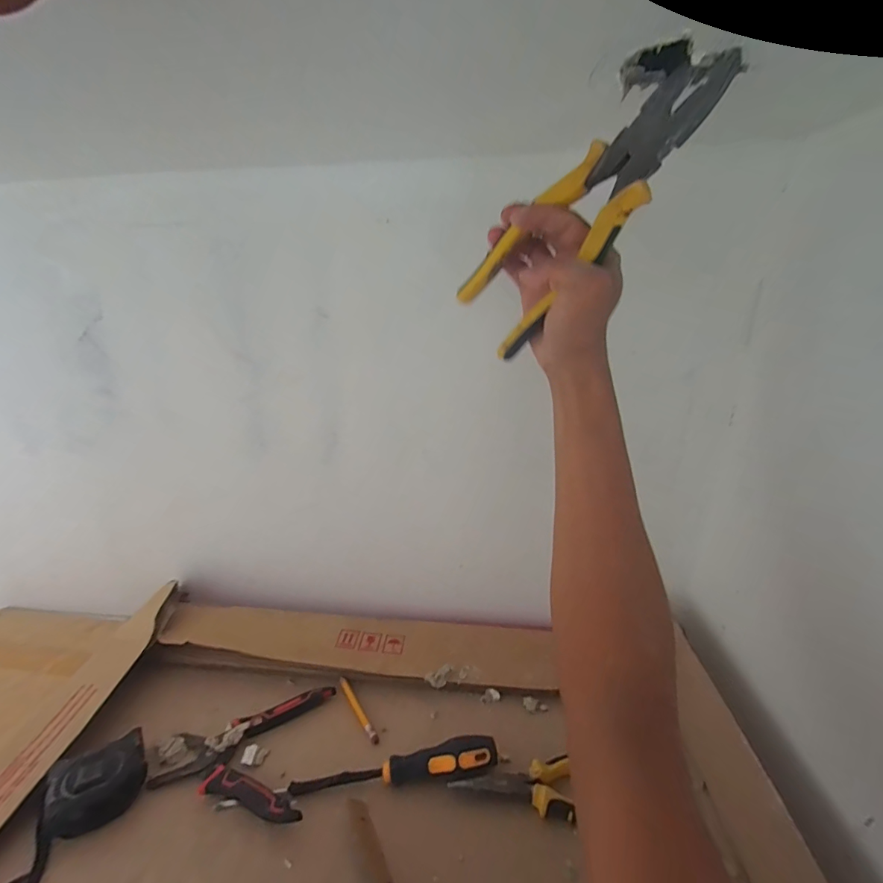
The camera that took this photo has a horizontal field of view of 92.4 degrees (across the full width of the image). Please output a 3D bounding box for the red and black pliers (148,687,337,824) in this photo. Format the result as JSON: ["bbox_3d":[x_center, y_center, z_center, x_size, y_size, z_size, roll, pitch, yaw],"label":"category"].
[{"bbox_3d":[-0.195,0.304,0.420,0.147,0.019,0.127,-2,20,0],"label":"red and black pliers"}]

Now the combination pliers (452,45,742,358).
[{"bbox_3d":[0.095,-0.154,0.293,0.205,0.069,0.021,-43,-6,34],"label":"combination pliers"}]

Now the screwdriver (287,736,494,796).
[{"bbox_3d":[-0.042,0.306,0.398,0.188,0.027,0.024,-3,20,-4],"label":"screwdriver"}]

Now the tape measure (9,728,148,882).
[{"bbox_3d":[-0.320,0.316,0.358,0.067,0.034,0.136,3,20,15],"label":"tape measure"}]

